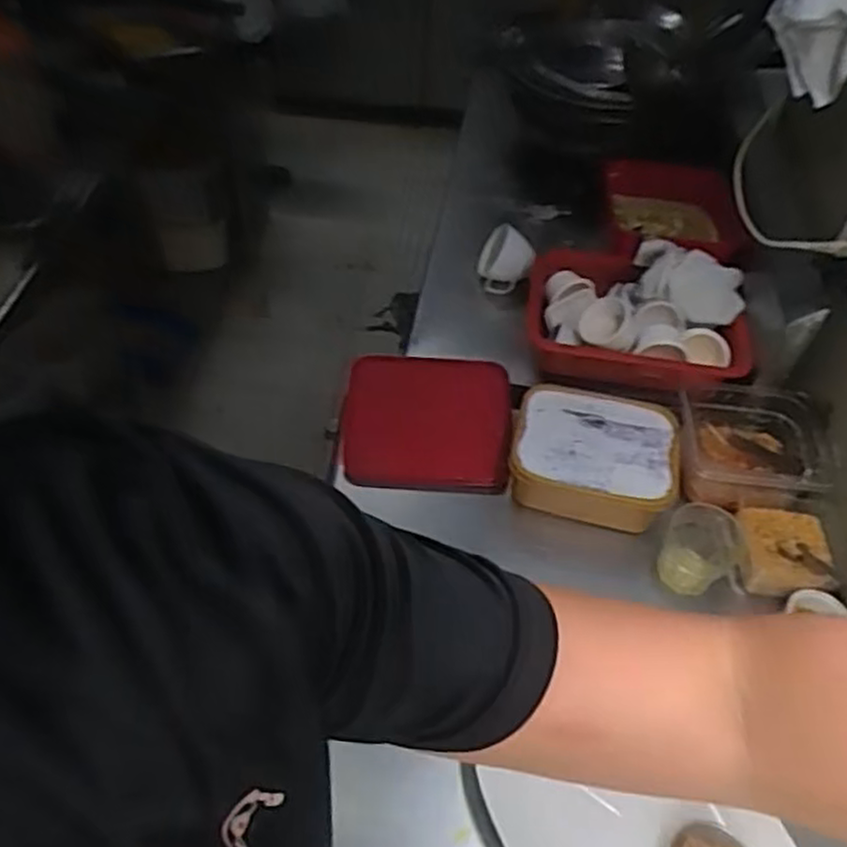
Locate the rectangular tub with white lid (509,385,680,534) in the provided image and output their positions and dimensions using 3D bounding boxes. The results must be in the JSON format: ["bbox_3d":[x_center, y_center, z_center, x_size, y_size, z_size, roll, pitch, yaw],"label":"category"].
[{"bbox_3d":[0.206,0.035,0.896,0.194,0.059,0.168,16,50,10],"label":"rectangular tub with white lid"}]

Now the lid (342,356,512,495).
[{"bbox_3d":[0.002,0.004,1.035,0.236,0.197,0.012,3,20,14],"label":"lid"}]

